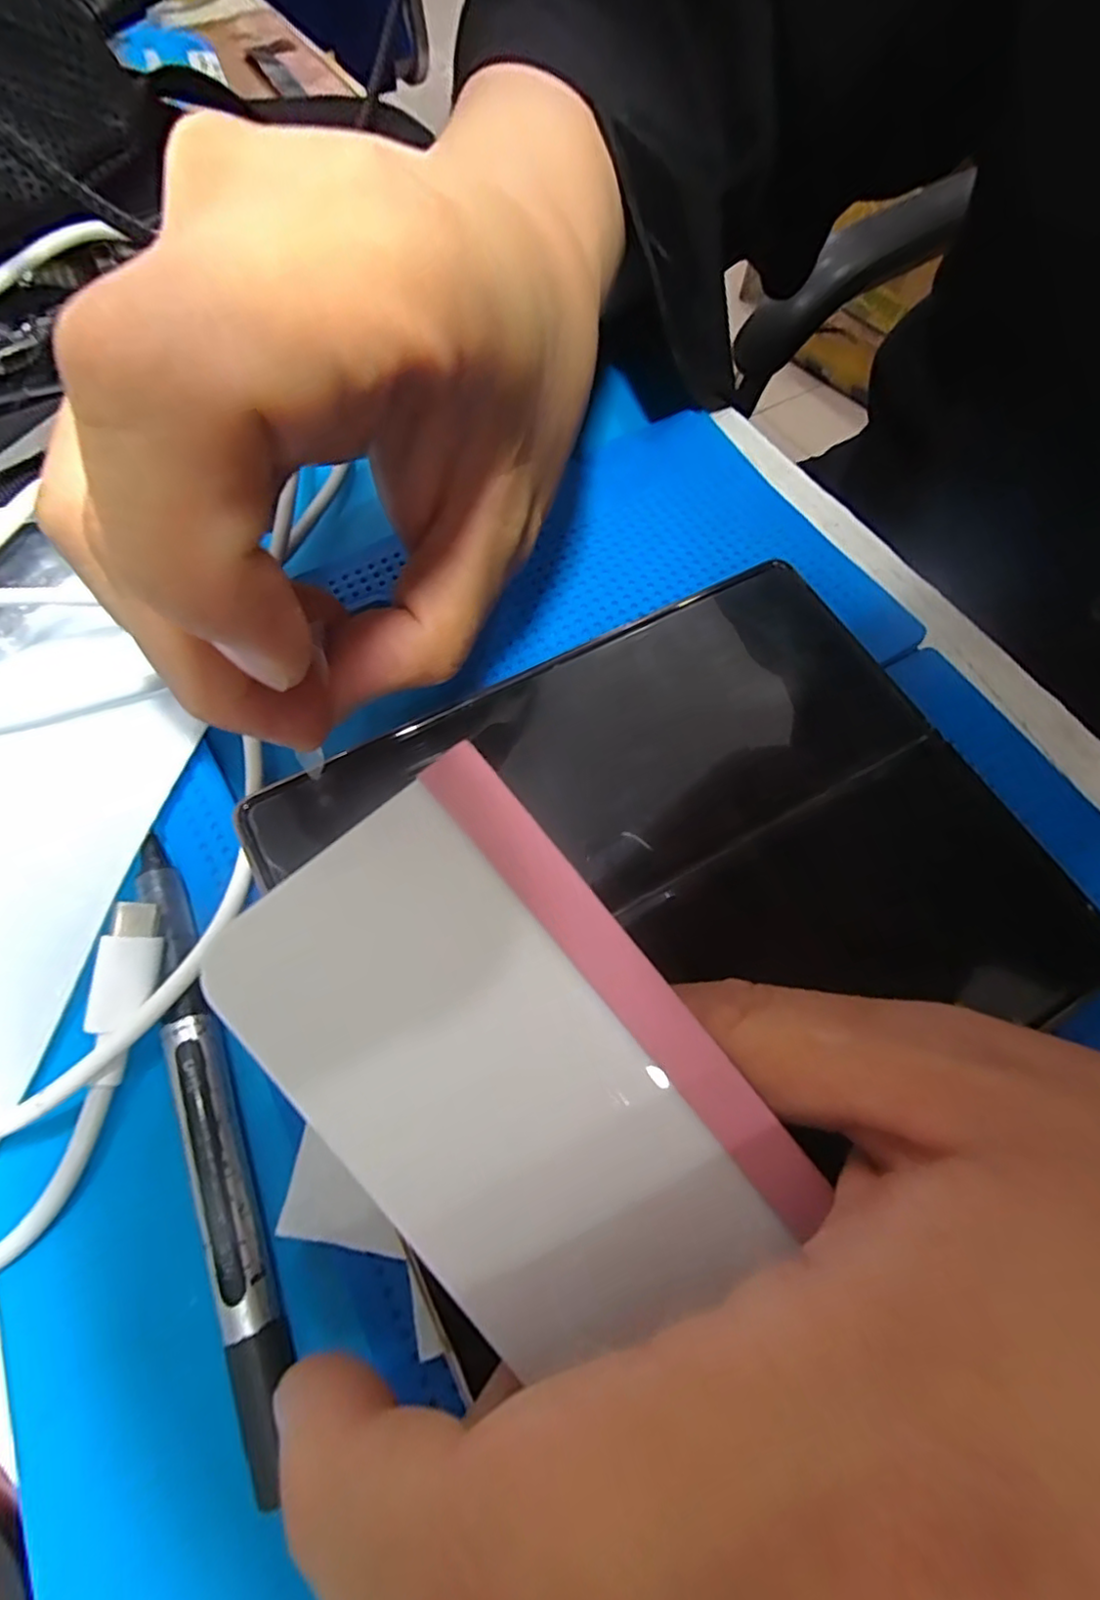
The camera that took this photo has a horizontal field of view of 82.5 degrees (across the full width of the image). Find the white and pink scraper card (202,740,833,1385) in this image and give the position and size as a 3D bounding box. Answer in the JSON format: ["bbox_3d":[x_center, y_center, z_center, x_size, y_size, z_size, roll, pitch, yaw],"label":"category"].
[{"bbox_3d":[-0.004,0.039,0.090,0.049,0.005,0.083,-40,91,-12],"label":"white and pink scraper card"}]

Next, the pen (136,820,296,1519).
[{"bbox_3d":[-0.065,0.060,0.121,0.009,0.006,0.114,-21,69,-11],"label":"pen"}]

